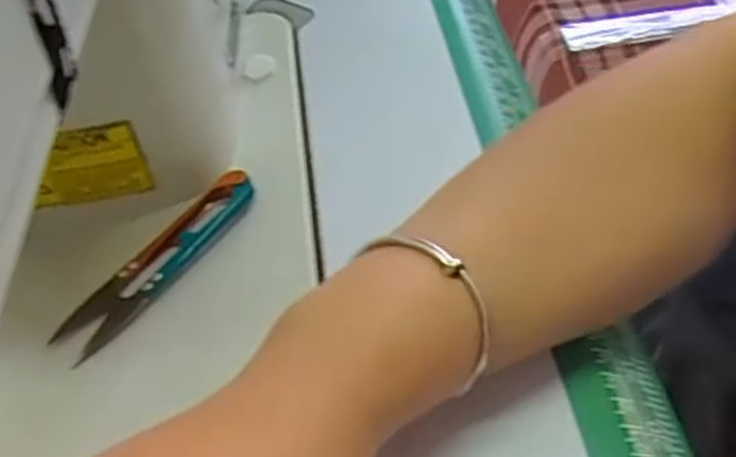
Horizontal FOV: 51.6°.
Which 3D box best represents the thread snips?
[{"bbox_3d":[-0.083,0.012,0.308,0.024,0.014,0.097,33,60,31],"label":"thread snips"}]

